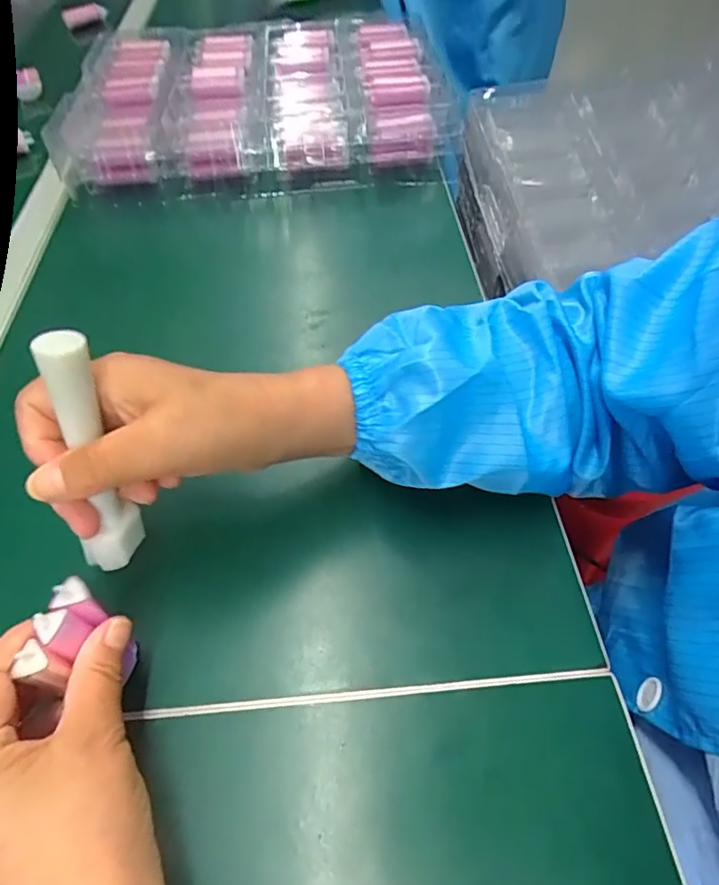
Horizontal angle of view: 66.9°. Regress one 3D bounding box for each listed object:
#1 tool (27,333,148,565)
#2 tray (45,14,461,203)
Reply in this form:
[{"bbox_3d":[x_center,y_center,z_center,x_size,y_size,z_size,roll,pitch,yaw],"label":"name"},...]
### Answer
[{"bbox_3d":[-0.122,0.009,0.250,0.018,0.122,0.027,13,38,13],"label":"tool"},{"bbox_3d":[-0.117,-0.402,0.634,0.407,0.060,0.324,-6,53,-1],"label":"tray"}]

